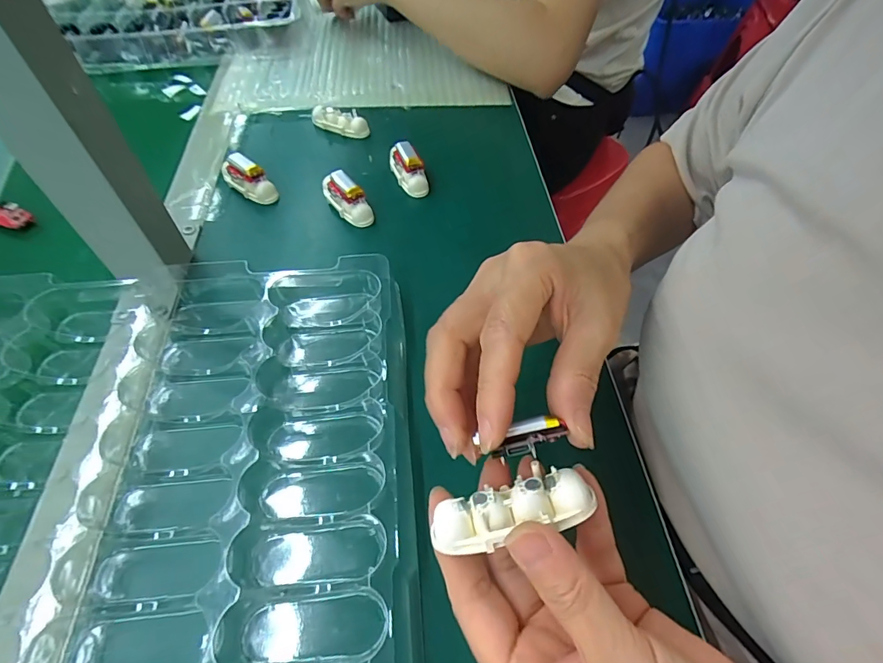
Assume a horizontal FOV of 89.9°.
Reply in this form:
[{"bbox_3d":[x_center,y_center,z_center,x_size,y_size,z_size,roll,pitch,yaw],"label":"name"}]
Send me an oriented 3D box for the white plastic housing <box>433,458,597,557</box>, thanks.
[{"bbox_3d":[0.026,0.069,0.172,0.061,0.014,0.022,-18,55,1],"label":"white plastic housing"}]

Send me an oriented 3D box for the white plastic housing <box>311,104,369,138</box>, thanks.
[{"bbox_3d":[-0.104,-0.211,0.441,0.062,0.018,0.022,24,58,15],"label":"white plastic housing"}]

